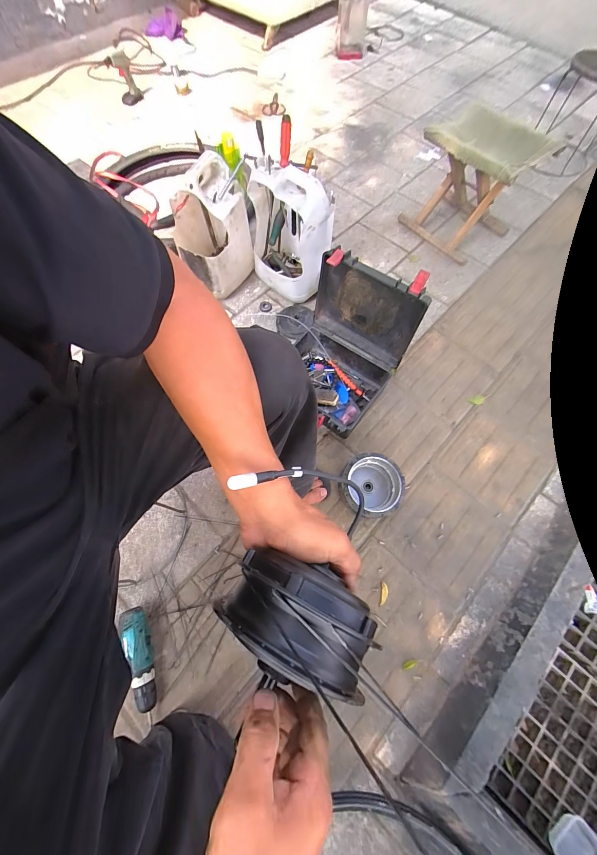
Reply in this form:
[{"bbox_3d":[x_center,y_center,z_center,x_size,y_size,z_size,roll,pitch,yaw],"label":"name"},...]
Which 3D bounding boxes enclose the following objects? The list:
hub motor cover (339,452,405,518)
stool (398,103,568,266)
[{"bbox_3d":[0.179,0.149,0.805,0.153,0.081,0.147,-5,66,-1],"label":"hub motor cover"},{"bbox_3d":[0.575,-0.801,1.064,0.275,0.323,0.306,-42,72,-16],"label":"stool"}]

